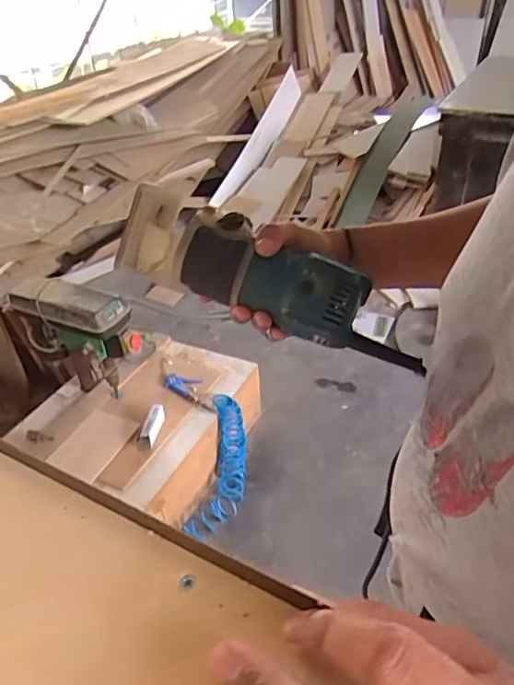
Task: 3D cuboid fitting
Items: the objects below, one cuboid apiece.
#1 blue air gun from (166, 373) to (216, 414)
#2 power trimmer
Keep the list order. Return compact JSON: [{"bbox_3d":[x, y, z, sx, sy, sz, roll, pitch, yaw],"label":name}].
[{"bbox_3d":[-0.196,0.154,1.710,0.229,0.034,0.088,25,46,33],"label":"blue air gun"},{"bbox_3d":[0.022,-0.057,0.484,0.282,0.074,0.075,24,41,3],"label":"power trimmer"}]

